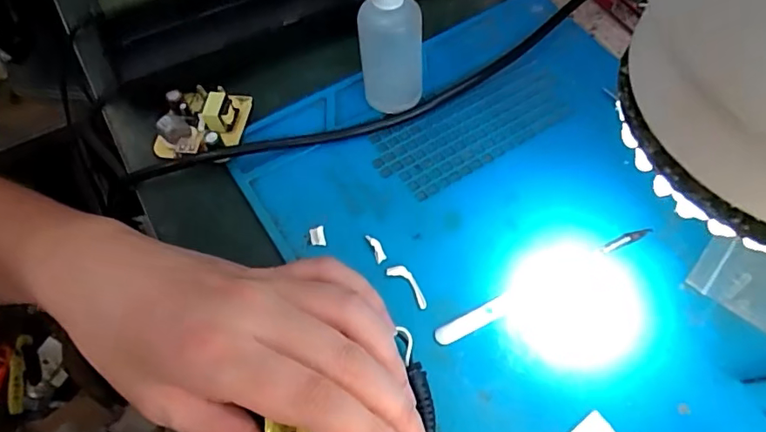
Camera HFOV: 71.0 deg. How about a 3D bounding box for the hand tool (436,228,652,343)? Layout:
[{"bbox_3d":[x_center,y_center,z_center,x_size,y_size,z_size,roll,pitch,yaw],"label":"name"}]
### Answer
[{"bbox_3d":[0.084,0.034,0.277,0.129,0.005,0.009,-25,63,-12],"label":"hand tool"}]

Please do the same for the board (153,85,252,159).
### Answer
[{"bbox_3d":[-0.107,-0.057,0.315,0.045,0.018,0.048,10,61,7],"label":"board"}]

